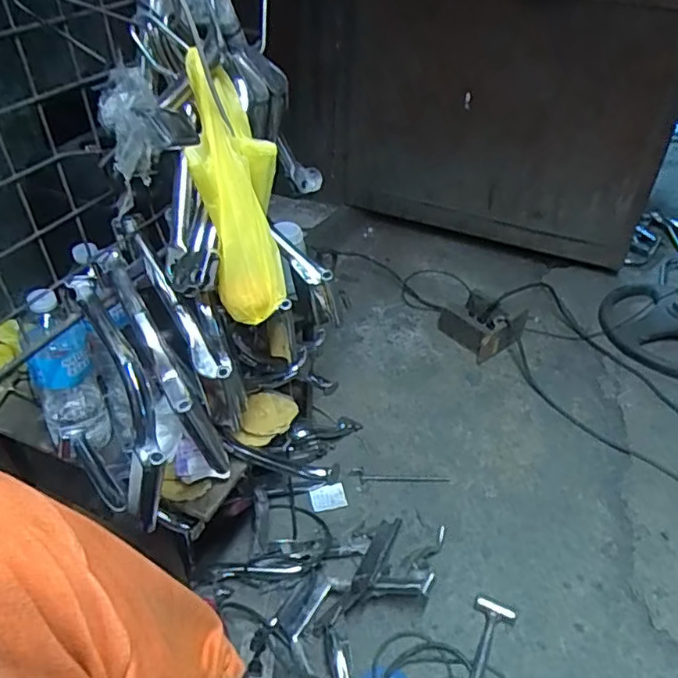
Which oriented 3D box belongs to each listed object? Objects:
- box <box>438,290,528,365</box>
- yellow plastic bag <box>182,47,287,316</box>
[{"bbox_3d":[0.402,-0.056,1.772,0.158,0.114,0.225,-23,46,-27],"label":"box"},{"bbox_3d":[-0.108,-0.151,0.659,0.095,0.276,0.060,-13,19,-22],"label":"yellow plastic bag"}]

